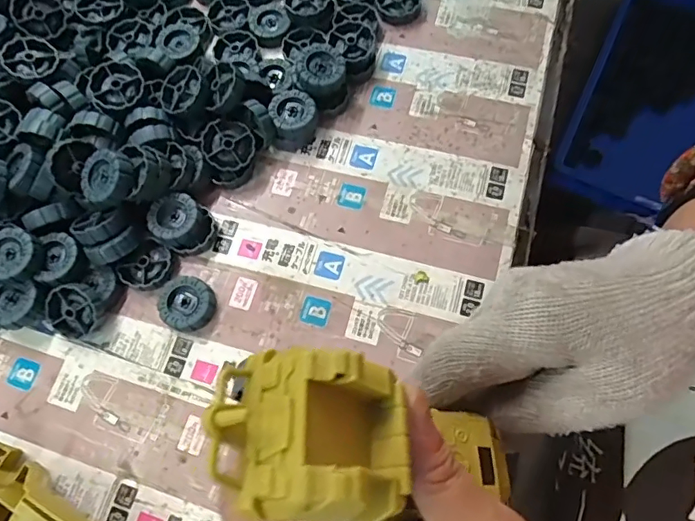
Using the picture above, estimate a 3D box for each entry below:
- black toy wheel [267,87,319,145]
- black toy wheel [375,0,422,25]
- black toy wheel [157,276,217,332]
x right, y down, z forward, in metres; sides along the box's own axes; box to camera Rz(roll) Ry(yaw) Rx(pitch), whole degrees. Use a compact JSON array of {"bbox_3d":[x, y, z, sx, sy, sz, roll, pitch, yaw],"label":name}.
[{"bbox_3d":[-0.043,-0.115,0.408,0.034,0.024,0.041,-20,72,-3],"label":"black toy wheel"},{"bbox_3d":[0.044,-0.223,0.441,0.037,0.010,0.037,-1,72,3],"label":"black toy wheel"},{"bbox_3d":[-0.115,0.032,0.369,0.038,0.013,0.037,-1,72,3],"label":"black toy wheel"}]

